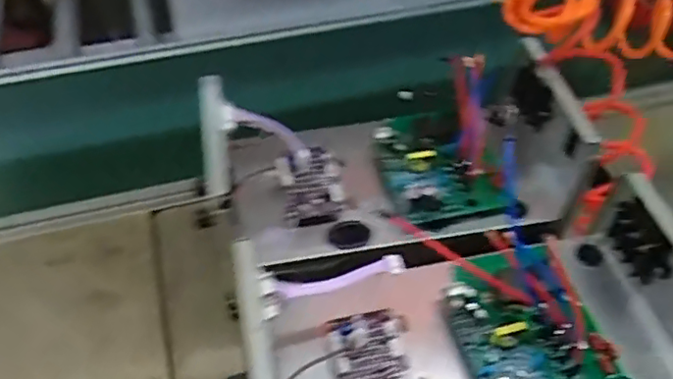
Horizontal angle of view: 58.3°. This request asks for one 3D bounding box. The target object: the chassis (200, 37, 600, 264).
[{"bbox_3d":[0.063,-0.034,0.635,0.392,0.122,0.184,-5,51,-4],"label":"chassis"}]

